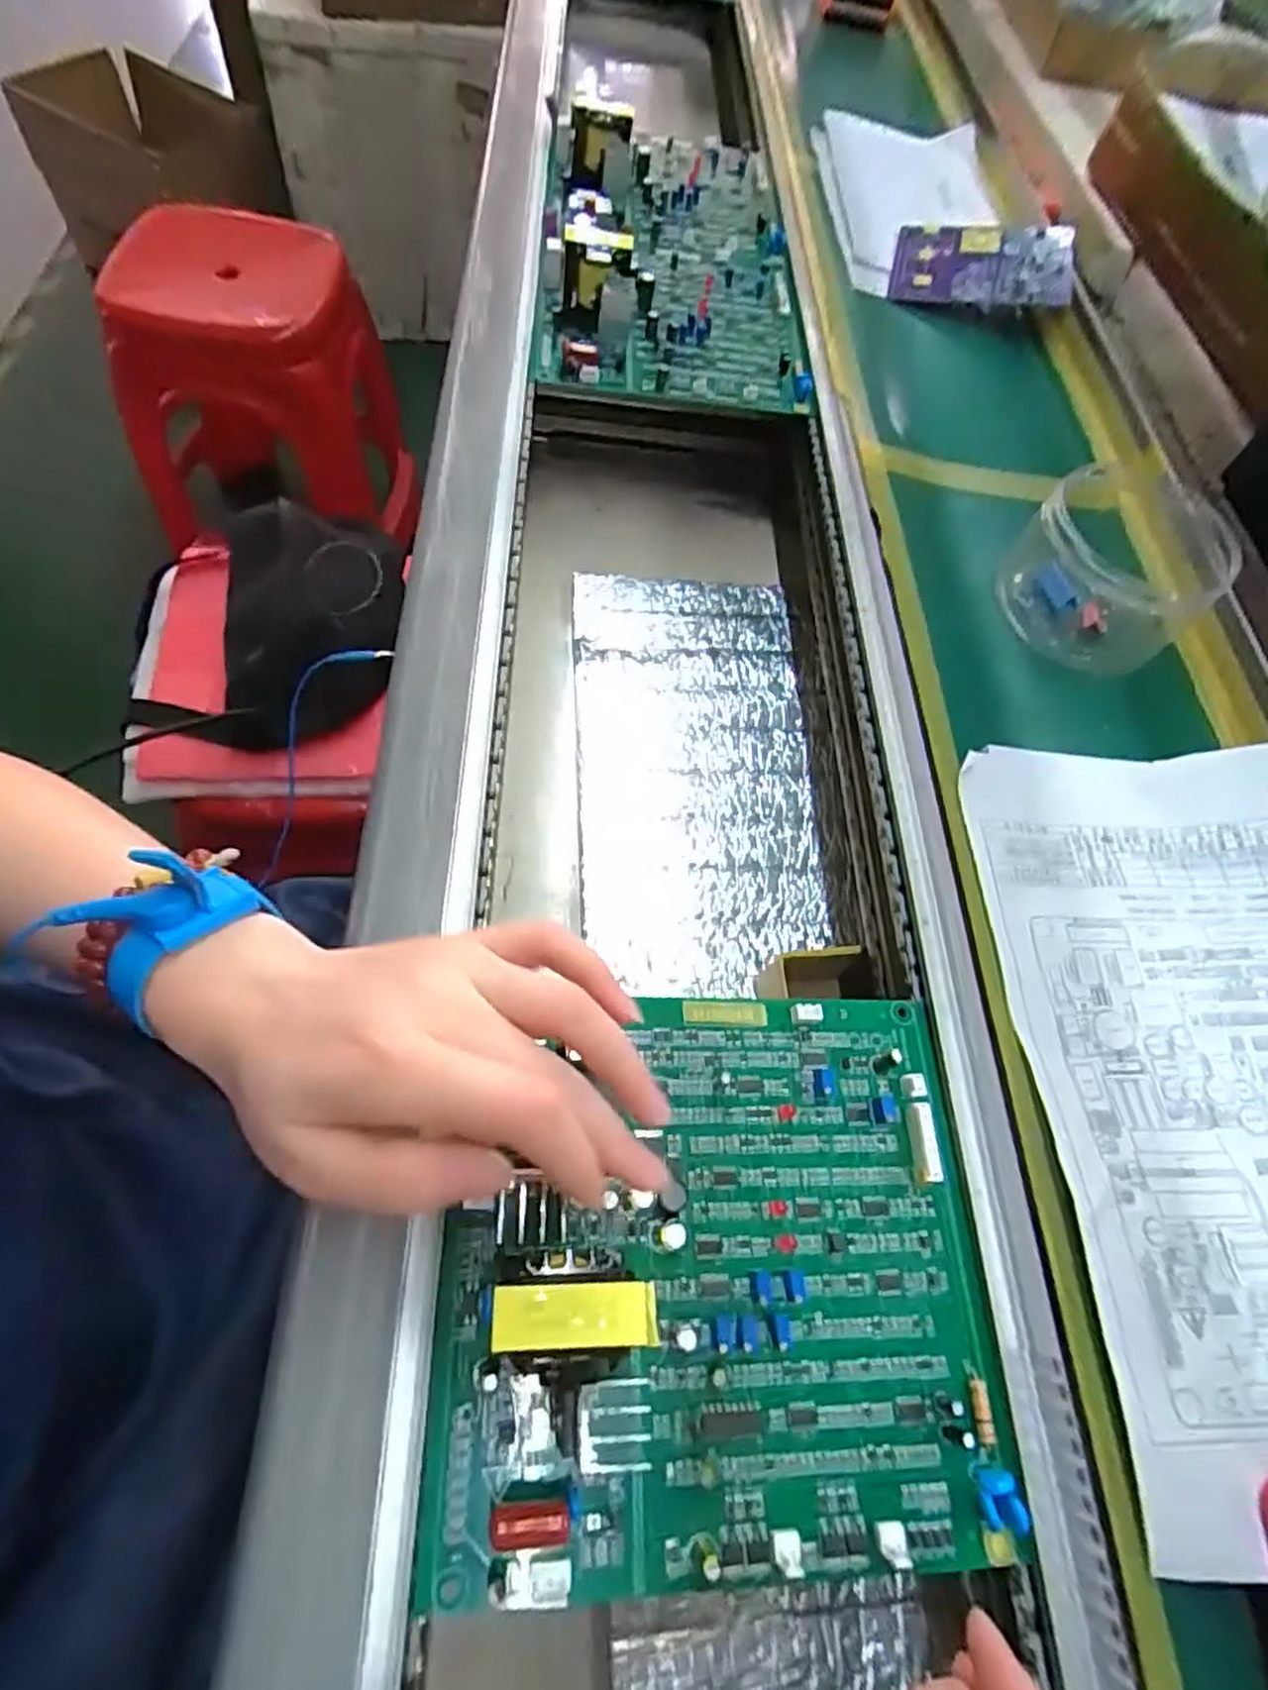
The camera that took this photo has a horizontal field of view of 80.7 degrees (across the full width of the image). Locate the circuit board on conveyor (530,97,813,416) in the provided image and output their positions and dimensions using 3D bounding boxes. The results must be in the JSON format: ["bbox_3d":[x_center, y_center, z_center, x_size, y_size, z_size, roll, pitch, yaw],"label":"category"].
[{"bbox_3d":[0.026,-0.457,0.549,0.182,0.047,0.355,3,60,-6],"label":"circuit board on conveyor"}]

